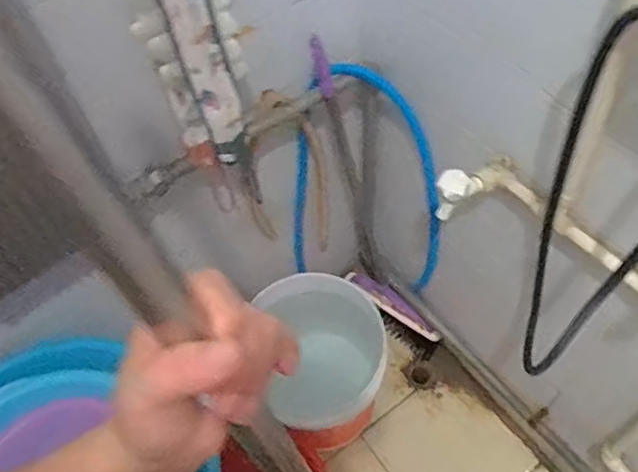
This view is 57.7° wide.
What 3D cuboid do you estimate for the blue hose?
[{"bbox_3d":[0.094,-0.073,1.169,0.315,0.607,0.094,5,56,8],"label":"blue hose"}]

